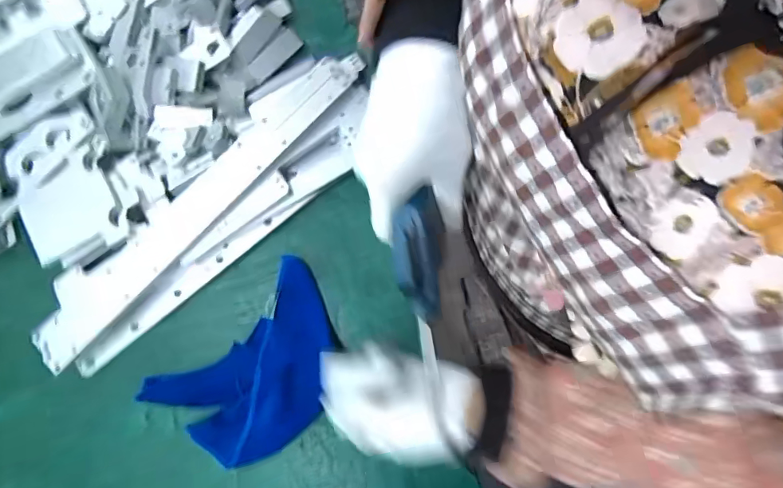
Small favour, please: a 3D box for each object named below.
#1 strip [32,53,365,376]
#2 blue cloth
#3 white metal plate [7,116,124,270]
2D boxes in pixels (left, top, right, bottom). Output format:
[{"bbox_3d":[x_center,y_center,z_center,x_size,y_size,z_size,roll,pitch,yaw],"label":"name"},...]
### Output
[{"bbox_3d":[-0.205,-0.057,0.526,0.058,0.019,0.476,43,80,10],"label":"strip"},{"bbox_3d":[-0.148,0.141,0.494,0.192,0.033,0.151,-44,80,-9],"label":"blue cloth"},{"bbox_3d":[-0.380,-0.064,0.535,0.100,0.016,0.177,-25,78,-5],"label":"white metal plate"}]

